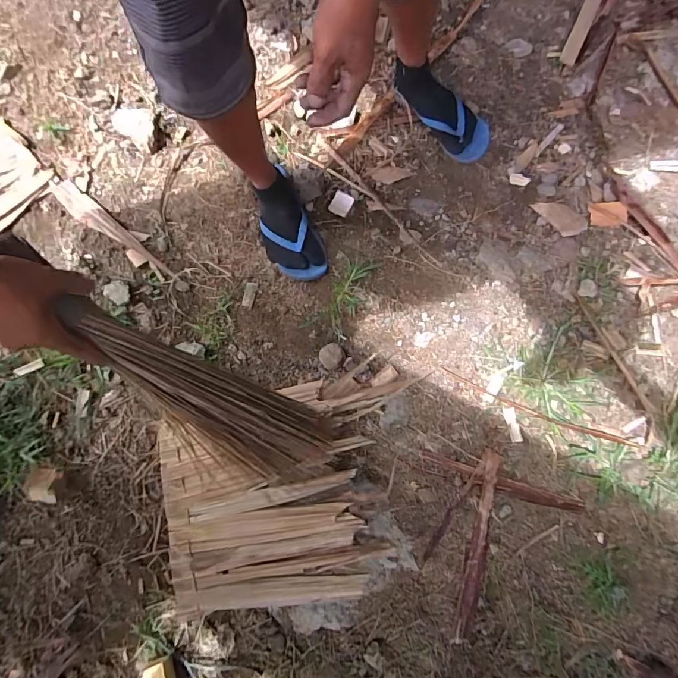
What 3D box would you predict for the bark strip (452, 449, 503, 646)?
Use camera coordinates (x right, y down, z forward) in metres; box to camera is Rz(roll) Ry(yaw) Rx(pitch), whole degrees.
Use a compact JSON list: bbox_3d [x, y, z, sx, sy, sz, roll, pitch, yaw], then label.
[{"bbox_3d":[0.240,0.350,0.724,0.034,0.017,0.312,14,75,5],"label":"bark strip"}]

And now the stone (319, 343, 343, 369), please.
[{"bbox_3d":[-0.016,0.034,0.803,0.044,0.036,0.047,0,75,1],"label":"stone"}]

